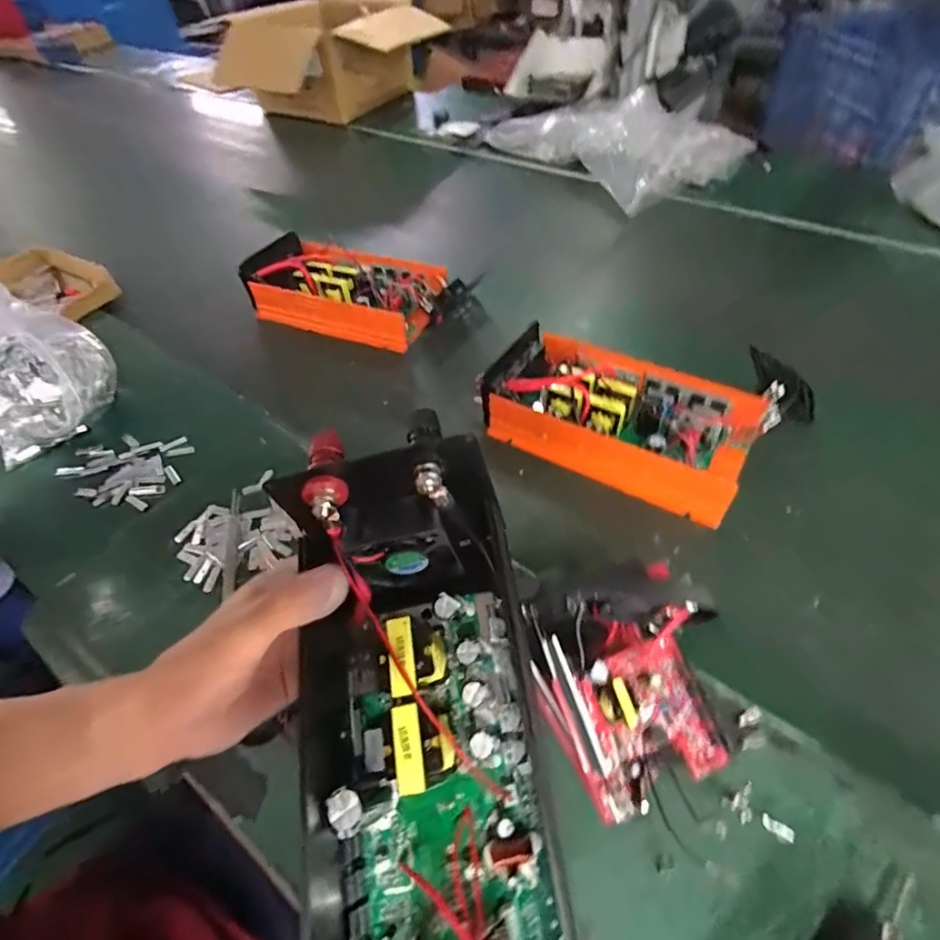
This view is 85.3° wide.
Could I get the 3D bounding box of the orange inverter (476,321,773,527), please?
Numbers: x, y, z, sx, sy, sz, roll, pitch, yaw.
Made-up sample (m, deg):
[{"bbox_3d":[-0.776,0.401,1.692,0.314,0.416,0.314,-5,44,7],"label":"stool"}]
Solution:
[{"bbox_3d":[0.165,-0.069,0.571,0.279,0.065,0.164,24,56,22],"label":"orange inverter"}]

